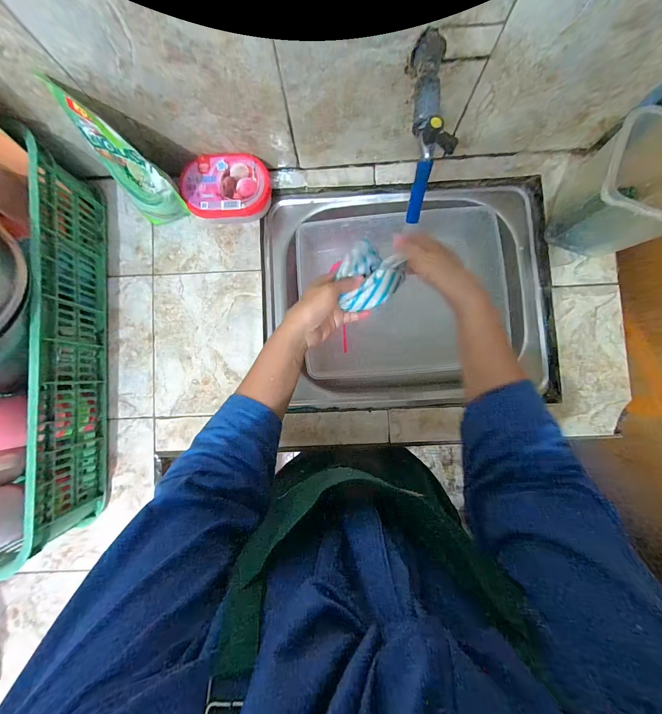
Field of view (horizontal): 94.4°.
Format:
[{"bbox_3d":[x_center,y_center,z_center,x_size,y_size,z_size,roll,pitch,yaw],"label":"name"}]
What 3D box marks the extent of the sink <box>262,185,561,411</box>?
[{"bbox_3d":[0.131,-0.104,0.615,0.494,0.163,0.389,-2,87,2],"label":"sink"}]

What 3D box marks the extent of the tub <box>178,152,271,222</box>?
[{"bbox_3d":[-0.172,-0.284,0.527,0.140,0.051,0.105,3,87,2],"label":"tub"}]

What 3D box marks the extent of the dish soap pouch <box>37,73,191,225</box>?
[{"bbox_3d":[-0.299,-0.268,0.459,0.132,0.190,0.060,37,88,3],"label":"dish soap pouch"}]

